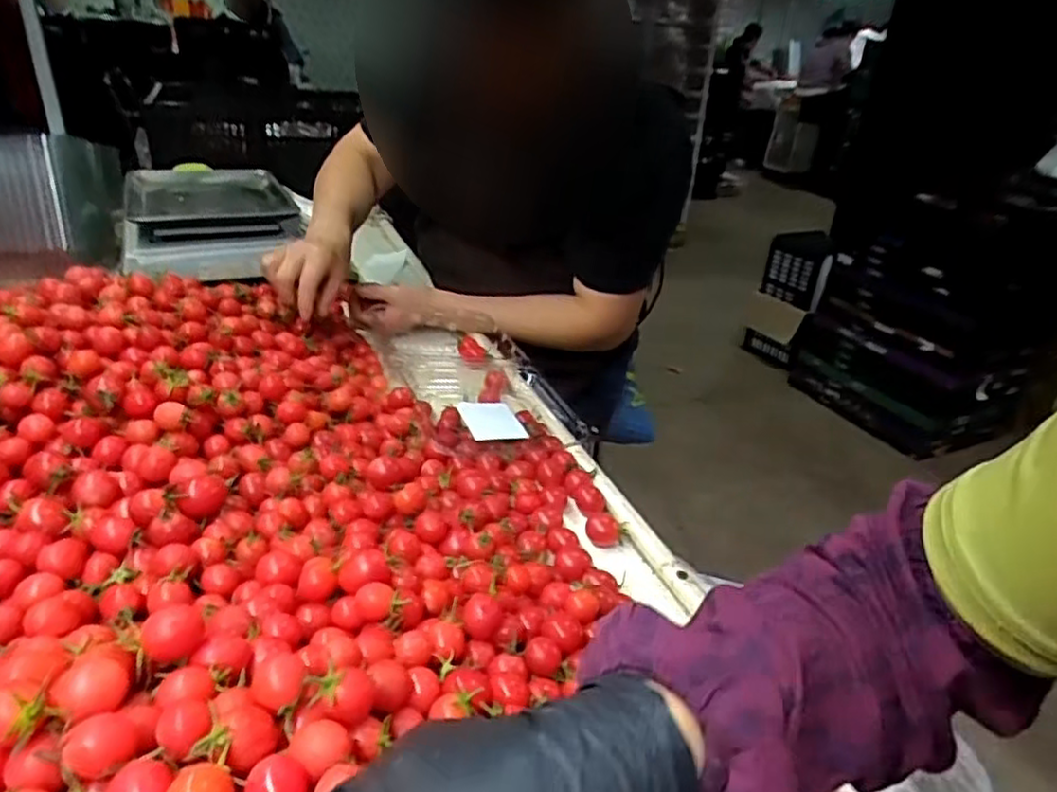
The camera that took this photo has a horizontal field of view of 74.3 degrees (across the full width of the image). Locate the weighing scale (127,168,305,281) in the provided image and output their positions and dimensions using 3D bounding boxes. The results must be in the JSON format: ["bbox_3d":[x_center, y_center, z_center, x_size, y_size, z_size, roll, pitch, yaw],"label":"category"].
[{"bbox_3d":[-0.524,-0.298,1.153,0.240,0.092,0.386,-8,31,-24],"label":"weighing scale"}]

